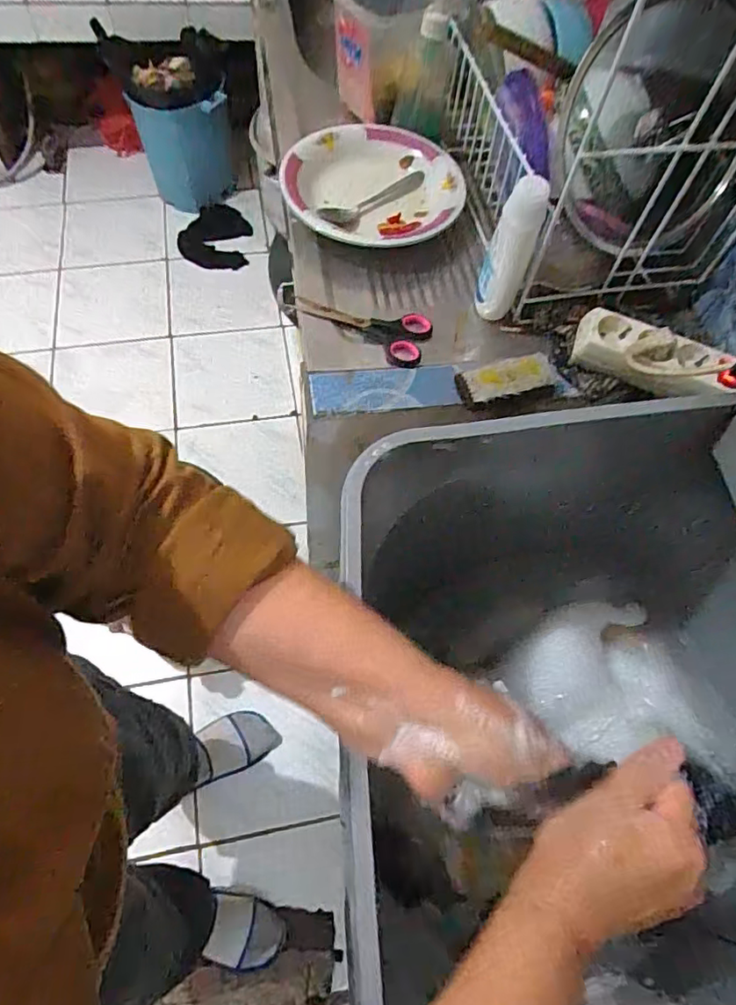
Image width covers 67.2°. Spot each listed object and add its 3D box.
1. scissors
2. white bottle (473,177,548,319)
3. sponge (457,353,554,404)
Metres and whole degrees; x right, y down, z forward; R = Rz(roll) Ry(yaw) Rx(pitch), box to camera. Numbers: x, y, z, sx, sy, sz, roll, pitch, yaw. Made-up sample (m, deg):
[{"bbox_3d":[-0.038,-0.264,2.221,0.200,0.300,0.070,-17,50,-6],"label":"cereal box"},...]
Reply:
[{"bbox_3d":[-0.006,-0.192,0.588,0.148,0.017,0.057,26,66,10],"label":"scissors"},{"bbox_3d":[0.137,-0.246,0.548,0.046,0.135,0.039,17,65,6],"label":"white bottle"},{"bbox_3d":[0.140,-0.123,0.551,0.098,0.019,0.041,-16,66,-10],"label":"sponge"}]

